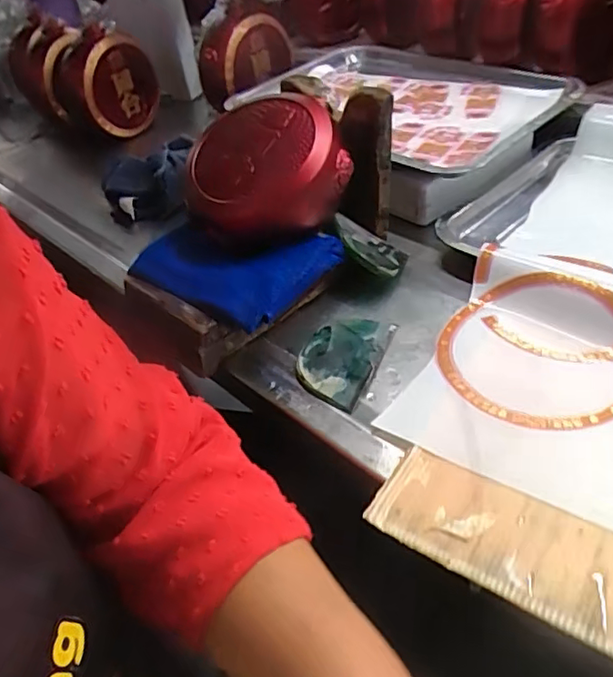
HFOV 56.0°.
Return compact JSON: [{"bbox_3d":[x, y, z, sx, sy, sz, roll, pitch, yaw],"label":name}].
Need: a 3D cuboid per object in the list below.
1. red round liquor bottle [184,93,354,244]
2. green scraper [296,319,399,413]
[{"bbox_3d":[-0.038,-0.141,0.485,0.130,0.084,0.114,-10,45,-7],"label":"red round liquor bottle"},{"bbox_3d":[0.027,0.013,0.439,0.057,0.009,0.095,15,47,18],"label":"green scraper"}]

